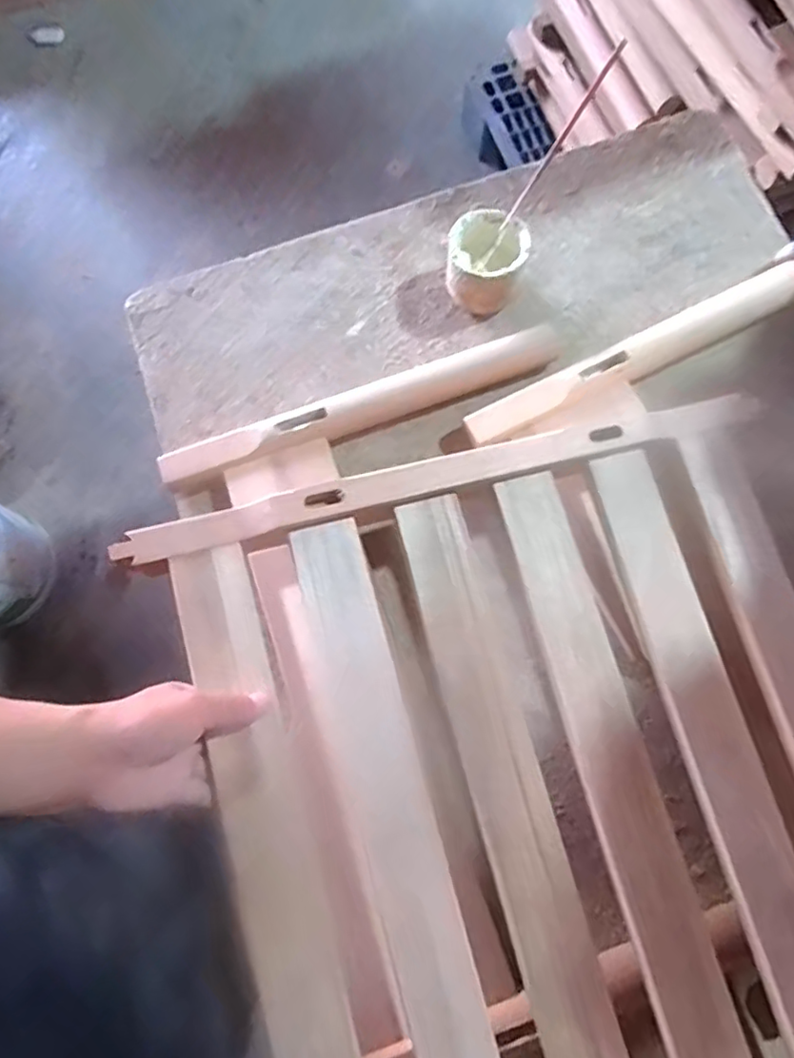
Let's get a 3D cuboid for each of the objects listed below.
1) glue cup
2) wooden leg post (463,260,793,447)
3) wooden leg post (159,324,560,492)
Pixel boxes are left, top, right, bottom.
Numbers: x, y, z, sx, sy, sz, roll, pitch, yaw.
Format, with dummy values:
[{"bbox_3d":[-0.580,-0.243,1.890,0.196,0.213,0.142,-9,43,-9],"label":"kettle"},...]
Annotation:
[{"bbox_3d":[0.100,-0.299,0.707,0.086,0.077,0.091,0,78,1],"label":"glue cup"},{"bbox_3d":[0.269,-0.190,0.692,0.410,0.049,0.052,-26,78,-4],"label":"wooden leg post"},{"bbox_3d":[-0.040,-0.131,0.691,0.458,0.045,0.050,-19,78,-3],"label":"wooden leg post"}]

